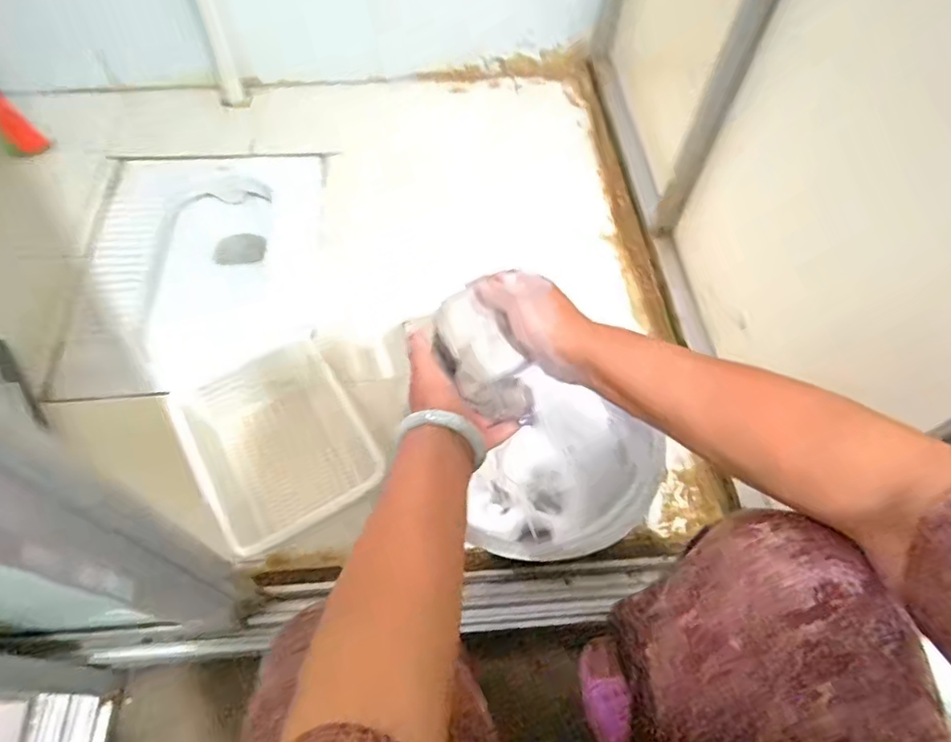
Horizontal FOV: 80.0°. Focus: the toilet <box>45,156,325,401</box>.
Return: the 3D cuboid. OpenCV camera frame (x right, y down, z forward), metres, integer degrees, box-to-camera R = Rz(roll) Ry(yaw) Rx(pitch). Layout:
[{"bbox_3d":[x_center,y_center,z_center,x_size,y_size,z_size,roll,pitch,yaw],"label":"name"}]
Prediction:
[{"bbox_3d":[-0.508,-0.189,1.118,0.416,0.159,0.568,-5,57,-6],"label":"toilet"}]

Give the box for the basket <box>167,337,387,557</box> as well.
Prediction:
[{"bbox_3d":[-0.285,0.101,0.829,0.219,0.120,0.275,-28,62,-20],"label":"basket"}]

